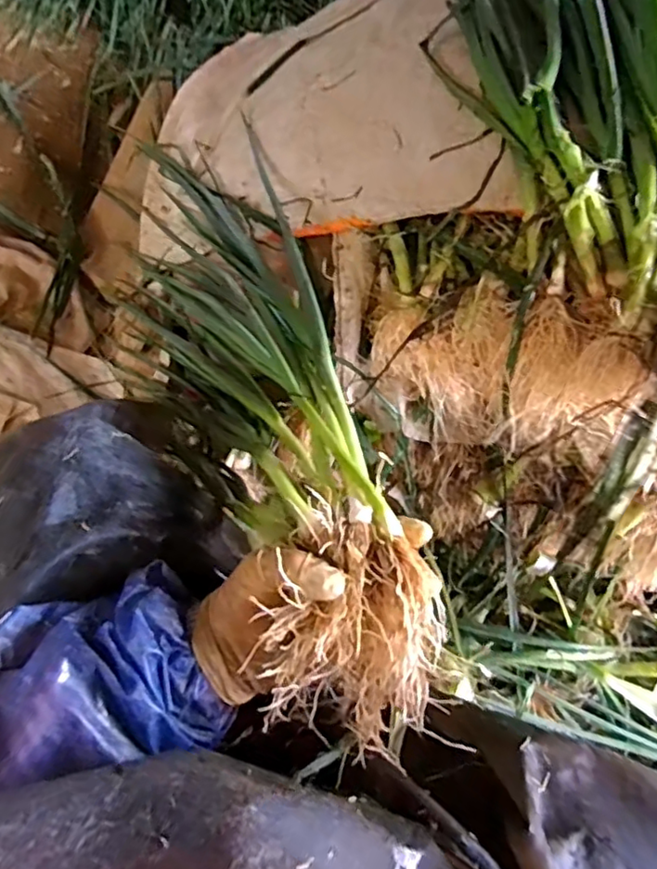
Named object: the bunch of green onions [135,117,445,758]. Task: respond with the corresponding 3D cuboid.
[{"bbox_3d":[-0.085,-0.055,0.584,0.155,0.155,0.688,-20,42,-9],"label":"bunch of green onions"}]

